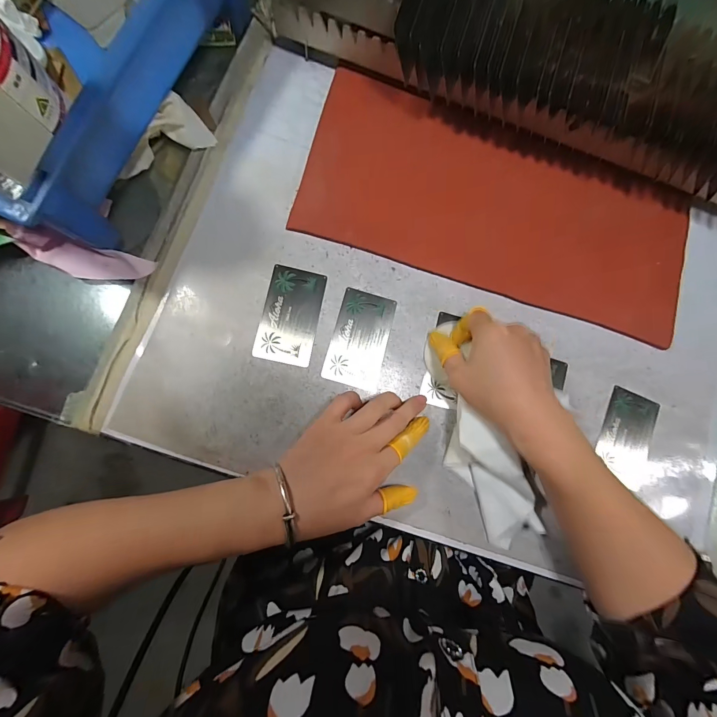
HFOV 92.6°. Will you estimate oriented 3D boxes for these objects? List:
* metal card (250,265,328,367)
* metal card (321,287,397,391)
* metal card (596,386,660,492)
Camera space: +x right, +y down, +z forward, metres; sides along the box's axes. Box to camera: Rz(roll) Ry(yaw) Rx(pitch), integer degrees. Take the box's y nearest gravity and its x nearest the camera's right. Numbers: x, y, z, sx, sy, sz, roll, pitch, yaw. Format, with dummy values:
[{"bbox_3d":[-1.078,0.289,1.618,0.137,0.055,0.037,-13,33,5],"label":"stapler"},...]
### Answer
[{"bbox_3d":[-0.060,-0.039,0.307,0.050,0.004,0.087,12,82,-4],"label":"metal card"},{"bbox_3d":[0.002,-0.018,0.311,0.051,0.004,0.086,16,82,-3],"label":"metal card"},{"bbox_3d":[0.253,0.071,0.320,0.052,0.004,0.078,25,82,-2],"label":"metal card"}]

